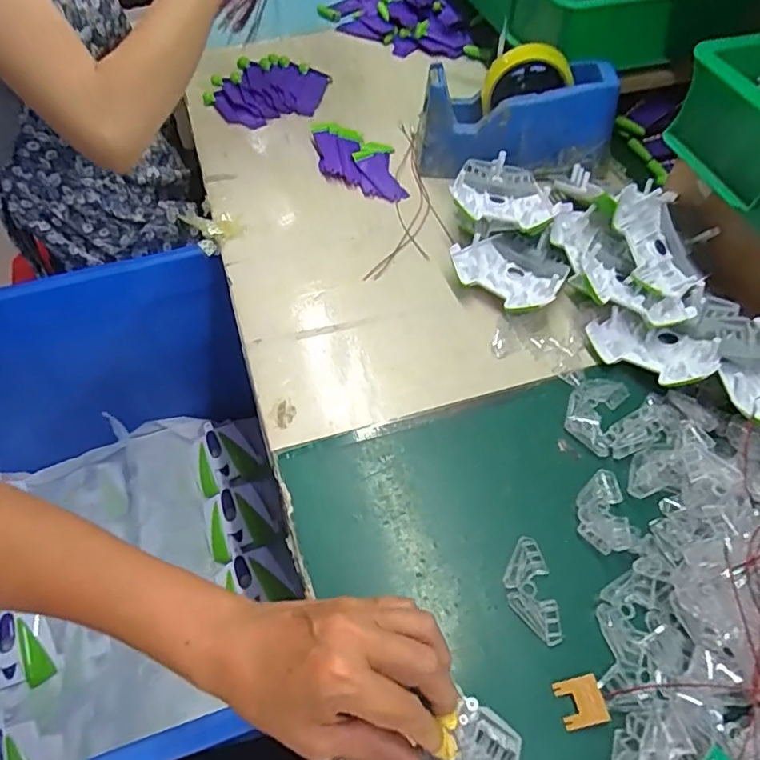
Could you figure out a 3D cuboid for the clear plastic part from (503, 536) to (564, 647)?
[{"bbox_3d":[0.098,0.136,0.365,0.030,0.004,0.066,-3,56,-3],"label":"clear plastic part"}]

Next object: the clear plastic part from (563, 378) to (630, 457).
[{"bbox_3d":[0.170,0.024,0.444,0.039,0.012,0.069,24,58,15],"label":"clear plastic part"}]

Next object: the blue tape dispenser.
[{"bbox_3d":[0.141,-0.278,0.587,0.197,0.106,0.082,-4,55,-3],"label":"blue tape dispenser"}]

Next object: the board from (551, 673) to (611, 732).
[{"bbox_3d":[0.118,0.189,0.327,0.025,0.007,0.025,-12,56,-4],"label":"board"}]

